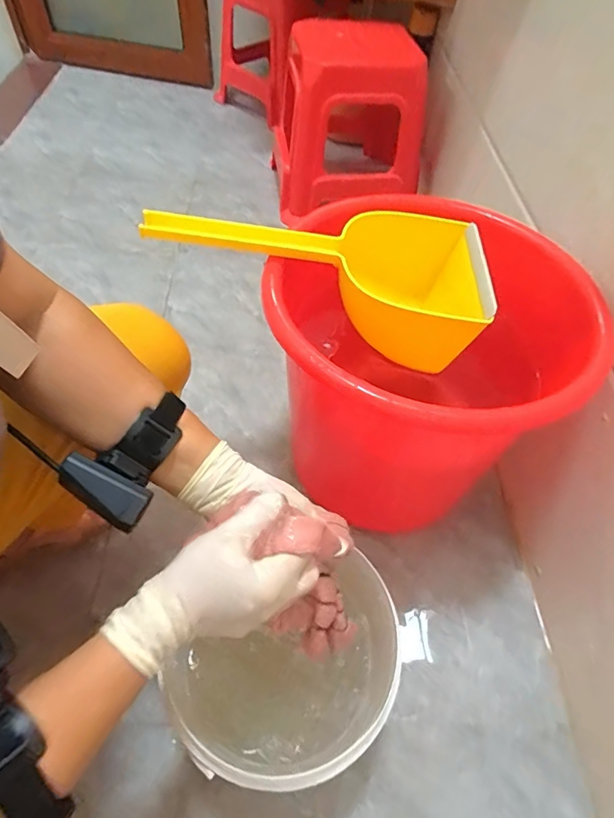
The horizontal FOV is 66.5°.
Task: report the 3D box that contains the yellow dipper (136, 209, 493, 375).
[{"bbox_3d":[0.009,-0.171,0.532,0.366,0.130,0.159,13,51,-12],"label":"yellow dipper"}]

